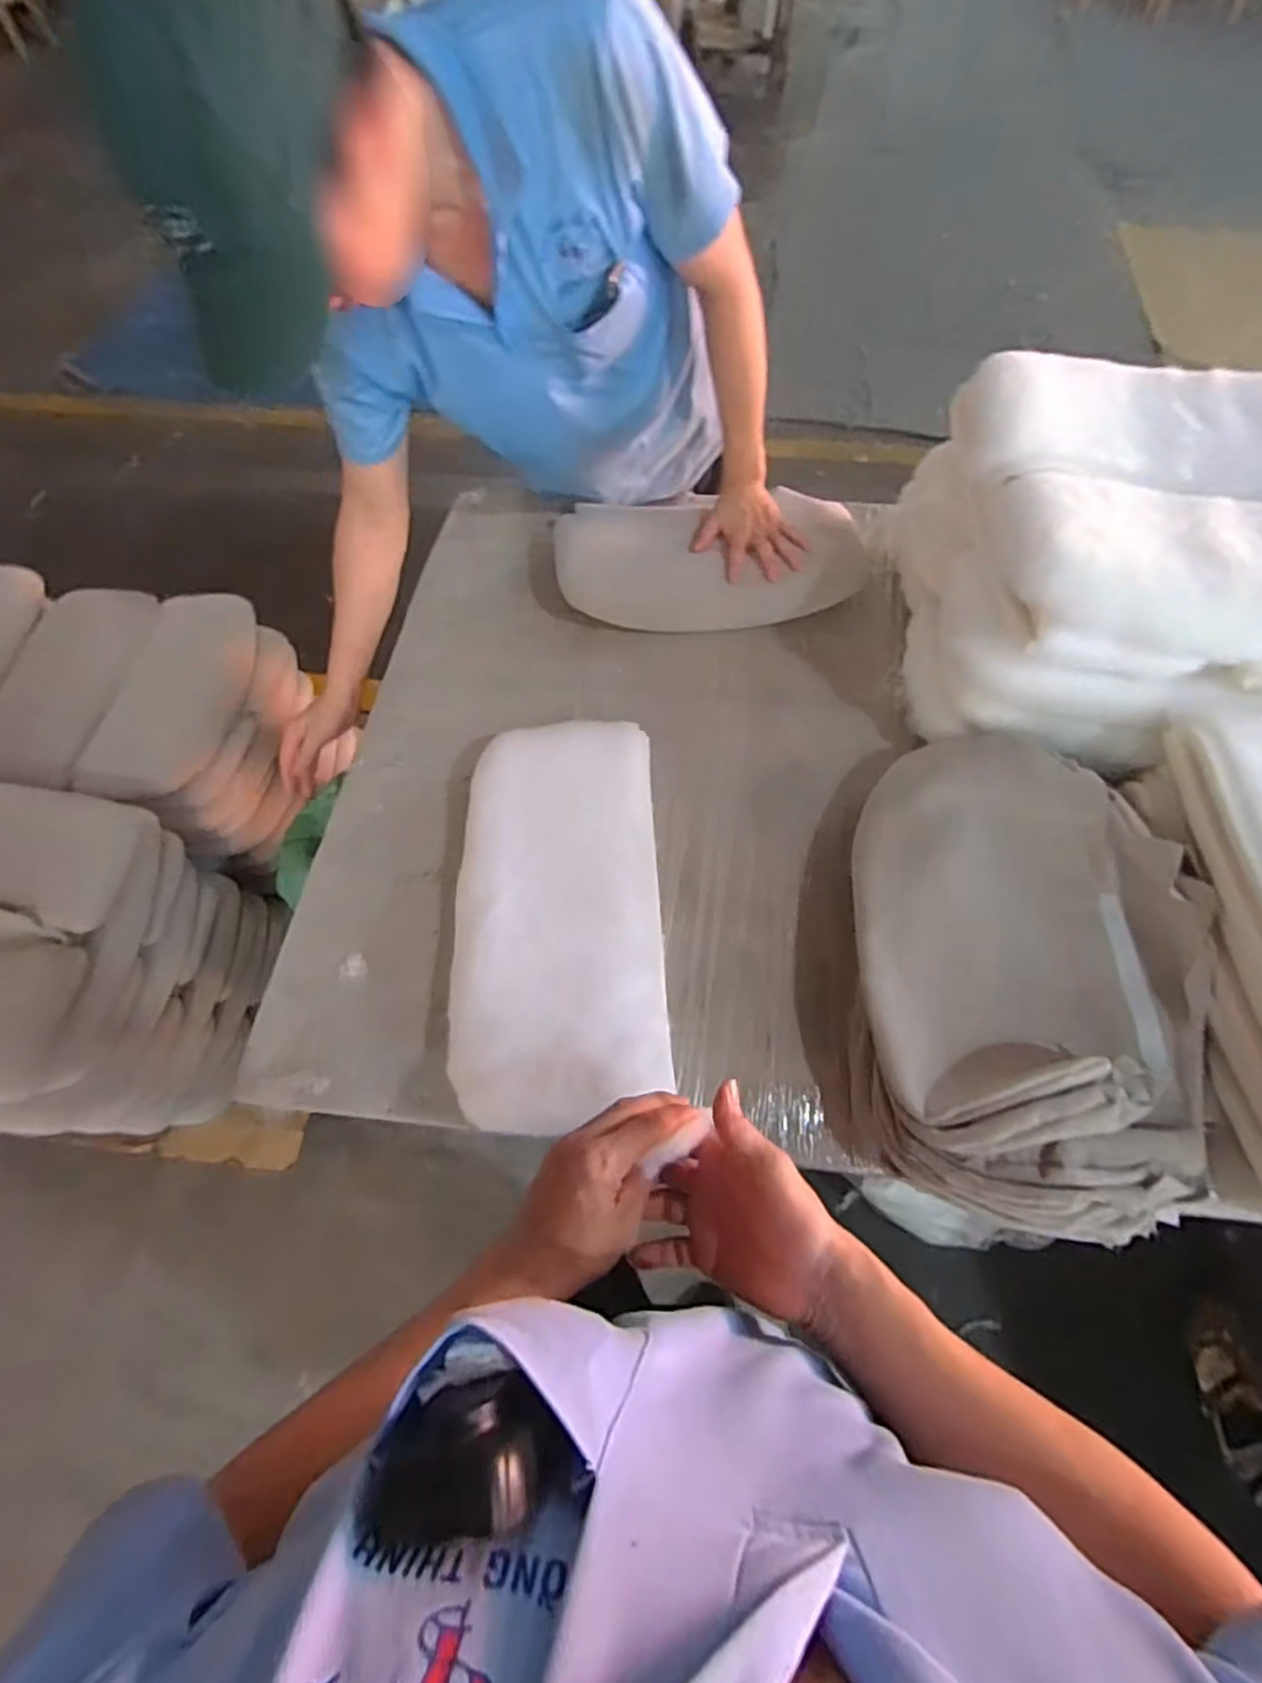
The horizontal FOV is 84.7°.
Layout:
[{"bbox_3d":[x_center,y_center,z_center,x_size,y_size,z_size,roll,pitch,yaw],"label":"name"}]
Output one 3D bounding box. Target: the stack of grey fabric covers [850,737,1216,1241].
[{"bbox_3d":[0.399,0.114,0.702,0.334,0.105,0.490,5,61,4],"label":"stack of grey fabric covers"}]

